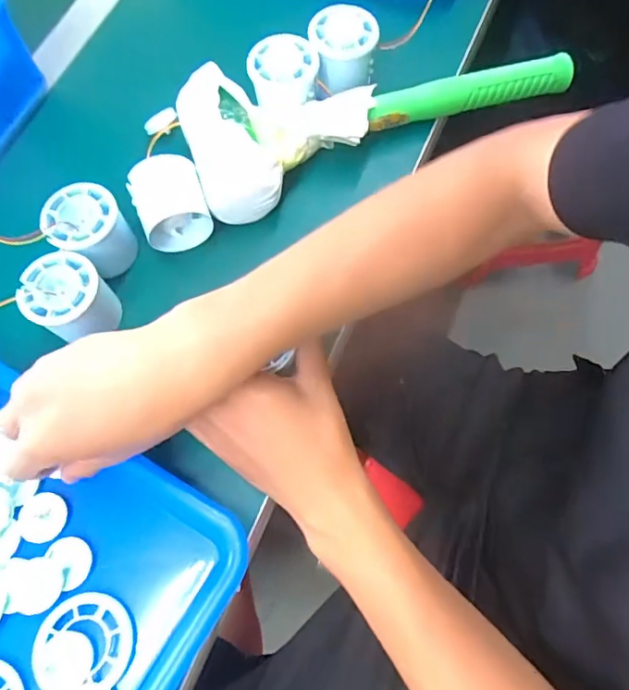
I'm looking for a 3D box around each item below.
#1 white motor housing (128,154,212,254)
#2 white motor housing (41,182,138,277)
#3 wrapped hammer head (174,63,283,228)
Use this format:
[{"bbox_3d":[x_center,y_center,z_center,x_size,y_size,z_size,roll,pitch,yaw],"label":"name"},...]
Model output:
[{"bbox_3d":[-0.112,-0.110,0.403,0.052,0.051,0.049,-19,70,-4],"label":"white motor housing"},{"bbox_3d":[-0.169,-0.086,0.393,0.052,0.045,0.057,-1,70,3],"label":"white motor housing"},{"bbox_3d":[-0.066,-0.154,0.410,0.063,0.057,0.116,-20,70,-4],"label":"wrapped hammer head"}]

